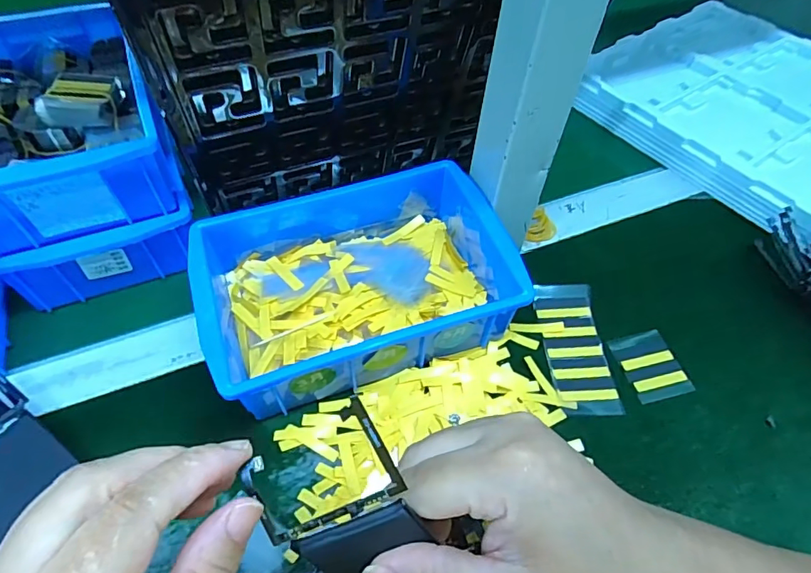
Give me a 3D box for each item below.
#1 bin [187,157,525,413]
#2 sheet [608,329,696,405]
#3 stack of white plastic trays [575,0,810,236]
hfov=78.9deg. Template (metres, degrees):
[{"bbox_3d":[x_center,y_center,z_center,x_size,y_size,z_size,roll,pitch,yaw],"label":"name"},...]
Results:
[{"bbox_3d":[-0.033,-0.002,0.345,0.198,0.065,0.128,-15,57,-13],"label":"bin"},{"bbox_3d":[0.175,0.058,0.354,0.043,0.008,0.052,-10,50,-14],"label":"sheet"},{"bbox_3d":[0.366,-0.188,0.513,0.317,0.038,0.319,-30,61,-22],"label":"stack of white plastic trays"}]

